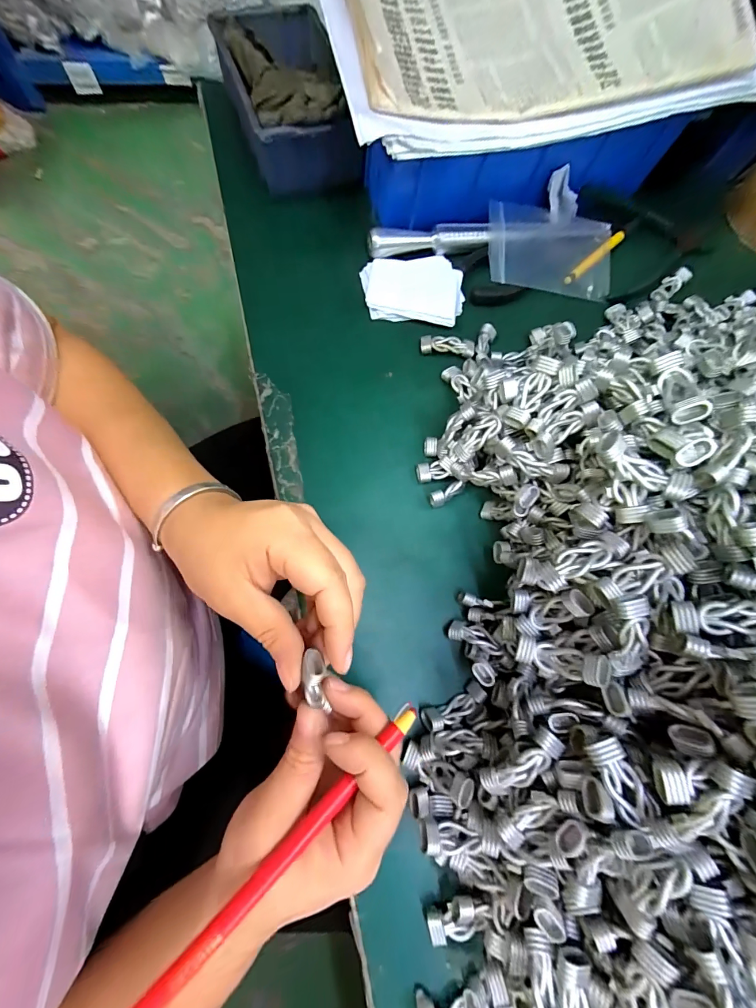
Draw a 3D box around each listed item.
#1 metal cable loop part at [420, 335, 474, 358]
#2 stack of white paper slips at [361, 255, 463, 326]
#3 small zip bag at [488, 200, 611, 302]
[{"bbox_3d":[0.059,-0.133,0.312,0.045,0.008,0.014,6,74,-4],"label":"metal cable loop part"},{"bbox_3d":[0.031,-0.185,0.325,0.085,0.011,0.069,-5,75,-7],"label":"stack of white paper slips"},{"bbox_3d":[0.159,-0.231,0.344,0.119,0.011,0.076,4,84,-11],"label":"small zip bag"}]

